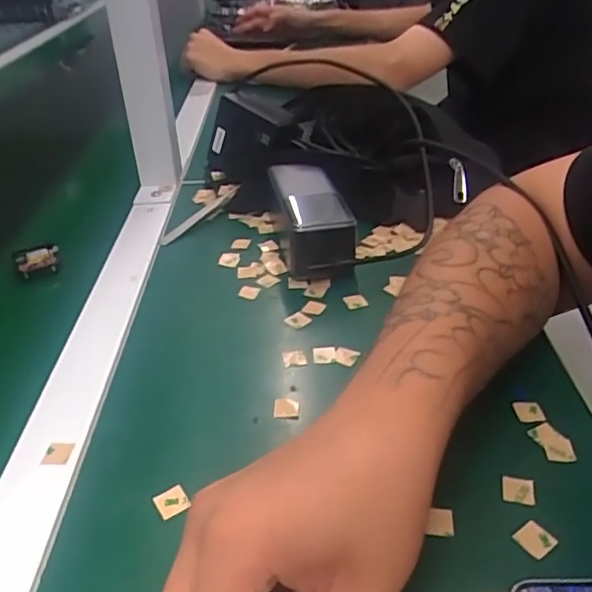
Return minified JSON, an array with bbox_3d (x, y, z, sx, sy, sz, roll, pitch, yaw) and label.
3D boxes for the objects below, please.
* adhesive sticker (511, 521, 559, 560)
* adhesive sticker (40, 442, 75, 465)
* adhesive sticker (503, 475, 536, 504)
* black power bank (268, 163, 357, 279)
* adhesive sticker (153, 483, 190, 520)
[{"bbox_3d":[0.116,0.118,0.280,0.015,0.004,0.016,-31,45,-24],"label":"adhesive sticker"},{"bbox_3d":[-0.134,0.089,0.325,0.016,0.004,0.014,0,53,9],"label":"adhesive sticker"},{"bbox_3d":[0.117,0.101,0.303,0.016,0.004,0.016,6,36,12],"label":"adhesive sticker"},{"bbox_3d":[0.013,-0.066,0.491,0.055,0.049,0.133,-6,35,-6],"label":"black power bank"},{"bbox_3d":[-0.064,0.106,0.299,0.016,0.005,0.014,-21,39,-25],"label":"adhesive sticker"}]

